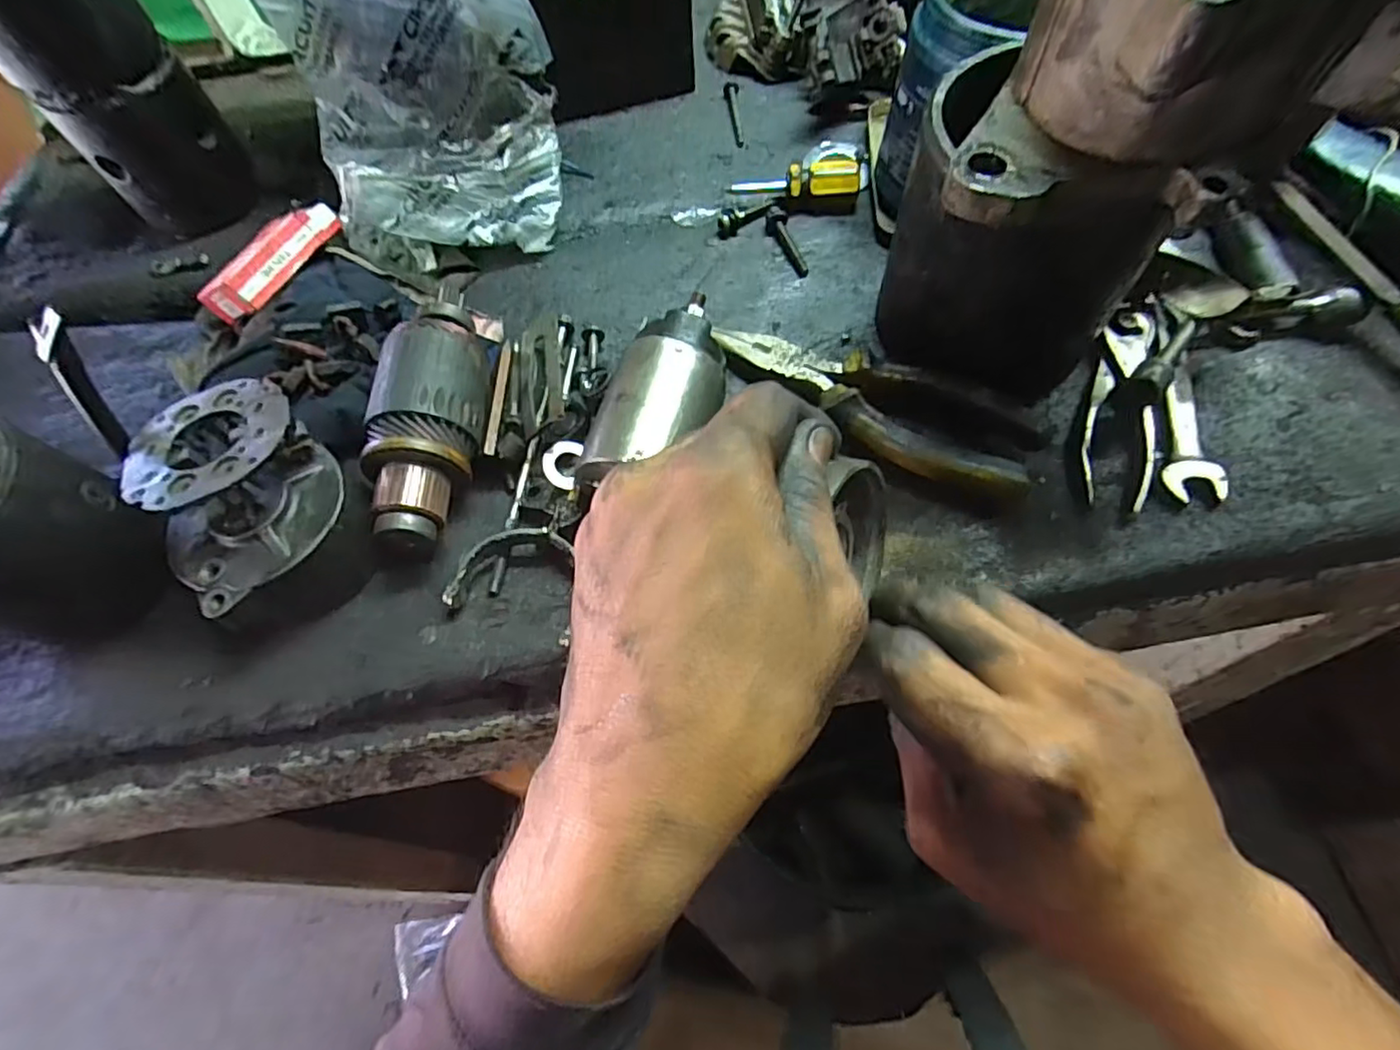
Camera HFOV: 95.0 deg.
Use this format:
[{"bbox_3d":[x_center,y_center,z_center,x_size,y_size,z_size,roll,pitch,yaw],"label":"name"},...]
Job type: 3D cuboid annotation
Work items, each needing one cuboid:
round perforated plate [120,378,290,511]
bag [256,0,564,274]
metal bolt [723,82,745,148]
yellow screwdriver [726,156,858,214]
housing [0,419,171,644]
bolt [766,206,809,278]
[{"bbox_3d":[-0.211,-0.037,0.275,0.068,0.004,0.067,-4,55,6],"label":"round perforated plate"},{"bbox_3d":[-0.153,-0.237,0.368,0.137,0.118,0.112,-17,62,-6],"label":"bag"},{"bbox_3d":[0.024,-0.283,0.441,0.011,0.006,0.068,-3,62,1],"label":"metal bolt"},{"bbox_3d":[0.059,-0.207,0.392,0.076,0.025,0.021,2,62,4],"label":"yellow screwdriver"},{"bbox_3d":[-0.298,0.006,0.276,0.073,0.090,0.075,-1,62,2],"label":"housing"},{"bbox_3d":[0.052,-0.170,0.382,0.013,0.011,0.050,-17,62,-6],"label":"bolt"}]

